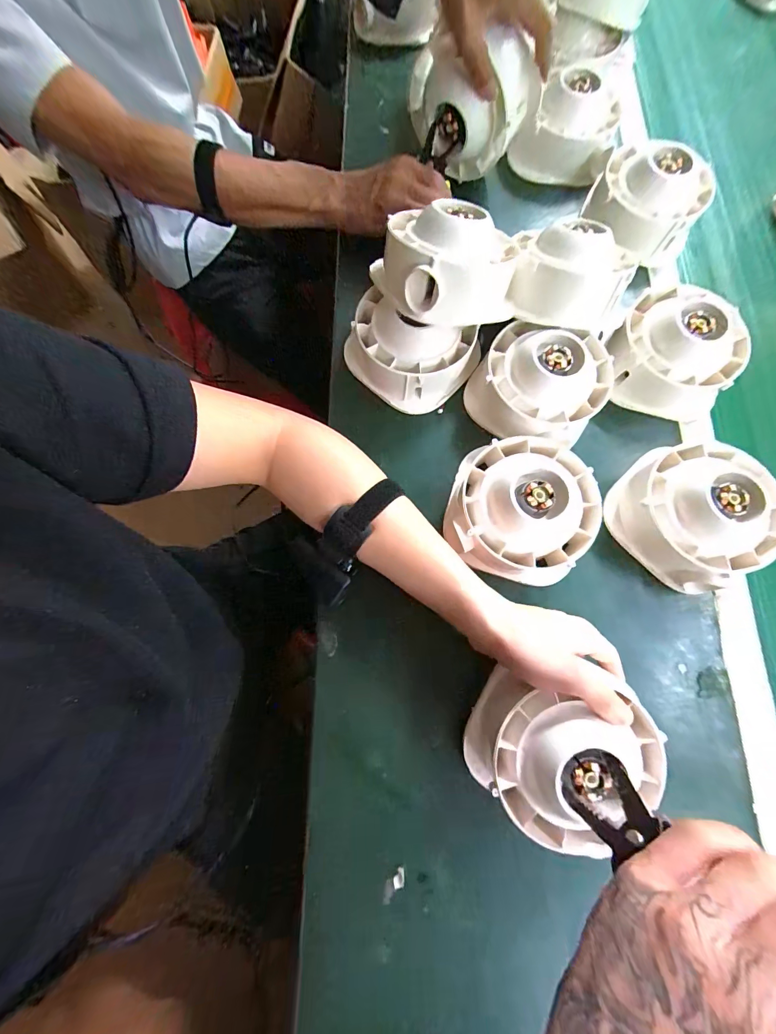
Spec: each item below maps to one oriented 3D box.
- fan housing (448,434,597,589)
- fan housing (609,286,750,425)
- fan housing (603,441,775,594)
[{"bbox_3d":[0.130,-0.009,0.353,0.128,0.062,0.136,0,77,0],"label":"fan housing"},{"bbox_3d":[0.324,-0.188,0.407,0.129,0.068,0.127,0,77,0],"label":"fan housing"},{"bbox_3d":[0.312,-0.006,0.365,0.136,0.076,0.138,0,77,0],"label":"fan housing"}]

